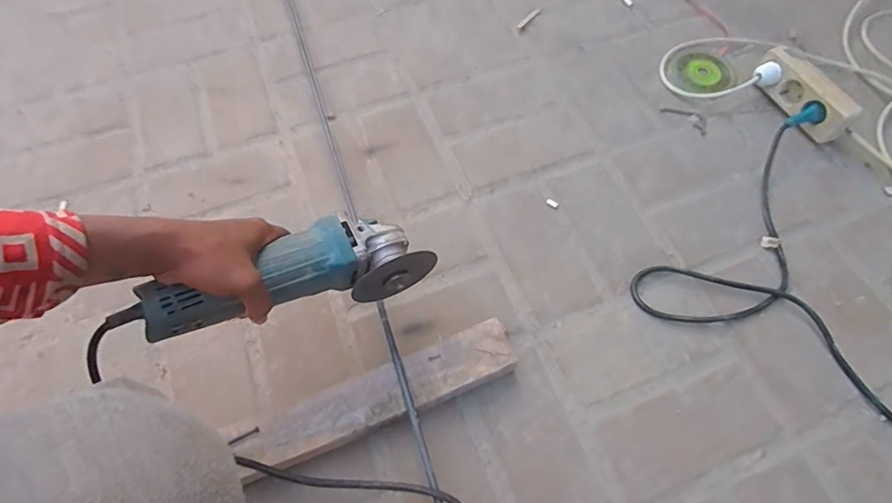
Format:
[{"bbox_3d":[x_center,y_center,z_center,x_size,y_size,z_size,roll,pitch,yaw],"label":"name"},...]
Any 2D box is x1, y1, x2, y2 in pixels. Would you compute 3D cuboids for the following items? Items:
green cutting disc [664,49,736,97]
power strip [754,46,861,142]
[{"bbox_3d":[0.402,-0.283,0.803,0.101,0.004,0.099,-2,64,4],"label":"green cutting disc"},{"bbox_3d":[0.523,-0.230,0.741,0.056,0.049,0.151,-22,65,-10],"label":"power strip"}]

